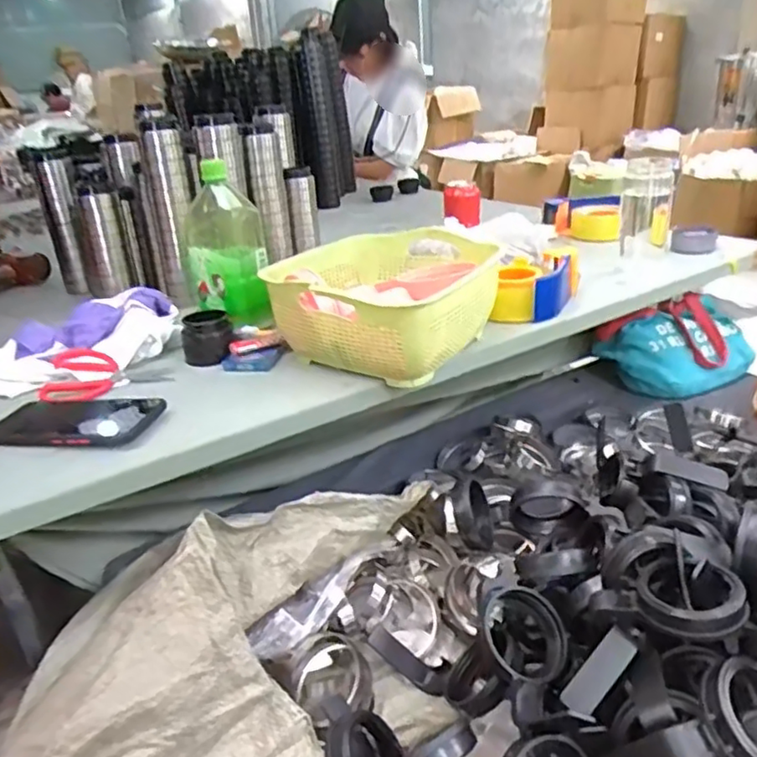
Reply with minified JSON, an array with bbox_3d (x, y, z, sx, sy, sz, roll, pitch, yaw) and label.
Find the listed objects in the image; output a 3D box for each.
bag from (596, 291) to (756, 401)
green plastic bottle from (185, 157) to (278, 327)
[{"bbox_3d":[0.467,-0.057,0.995,0.196,0.099,0.149,-15,27,-20],"label":"bag"},{"bbox_3d":[-0.195,-0.163,0.823,0.097,0.193,0.116,-12,27,-15],"label":"green plastic bottle"}]

